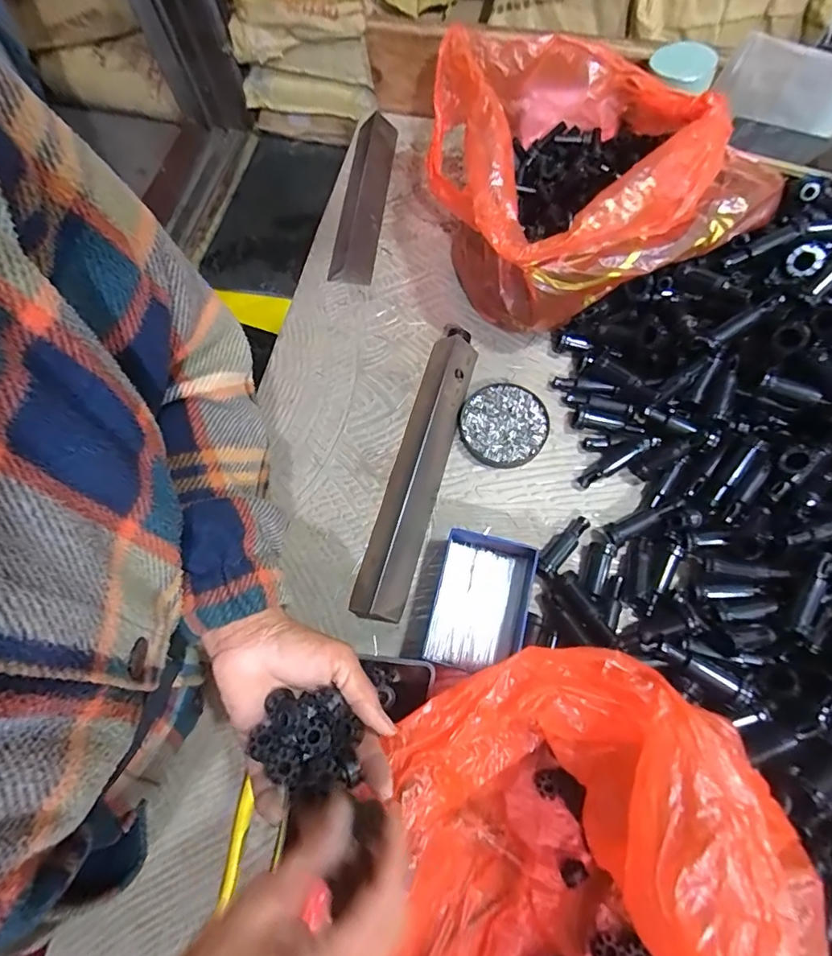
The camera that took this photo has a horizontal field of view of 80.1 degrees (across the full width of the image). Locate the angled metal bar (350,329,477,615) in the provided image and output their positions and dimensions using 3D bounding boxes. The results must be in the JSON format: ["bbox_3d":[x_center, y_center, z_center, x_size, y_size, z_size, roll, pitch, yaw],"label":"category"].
[{"bbox_3d":[0.003,-0.012,0.458,0.044,0.029,0.283,15,71,8],"label":"angled metal bar"}]

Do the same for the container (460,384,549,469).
[{"bbox_3d":[0.083,-0.050,0.477,0.082,0.018,0.078,-1,70,3],"label":"container"}]

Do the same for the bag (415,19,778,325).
[{"bbox_3d":[0.157,-0.301,0.499,0.269,0.156,0.294,-22,70,-5],"label":"bag"}]

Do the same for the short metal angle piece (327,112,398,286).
[{"bbox_3d":[-0.060,-0.332,0.574,0.046,0.026,0.237,6,70,5],"label":"short metal angle piece"}]

